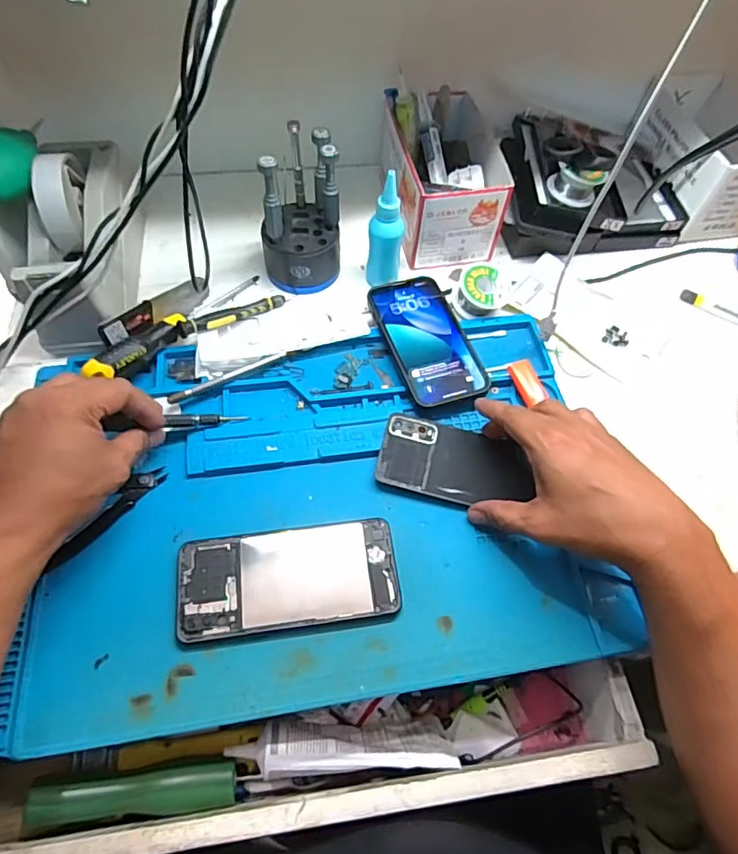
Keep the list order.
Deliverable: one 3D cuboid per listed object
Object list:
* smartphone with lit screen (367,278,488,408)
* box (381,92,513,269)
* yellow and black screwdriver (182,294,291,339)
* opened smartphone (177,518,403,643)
[{"bbox_3d":[0.054,-0.084,0.505,0.074,0.016,0.146,-16,63,-11],"label":"smartphone with lit screen"},{"bbox_3d":[0.080,-0.278,0.582,0.105,0.083,0.181,-5,61,-5],"label":"box"},{"bbox_3d":[-0.128,-0.110,0.510,0.113,0.009,0.013,-26,64,-32],"label":"yellow and black screwdriver"},{"bbox_3d":[-0.059,0.113,0.394,0.159,0.010,0.072,-7,61,-6],"label":"opened smartphone"}]

